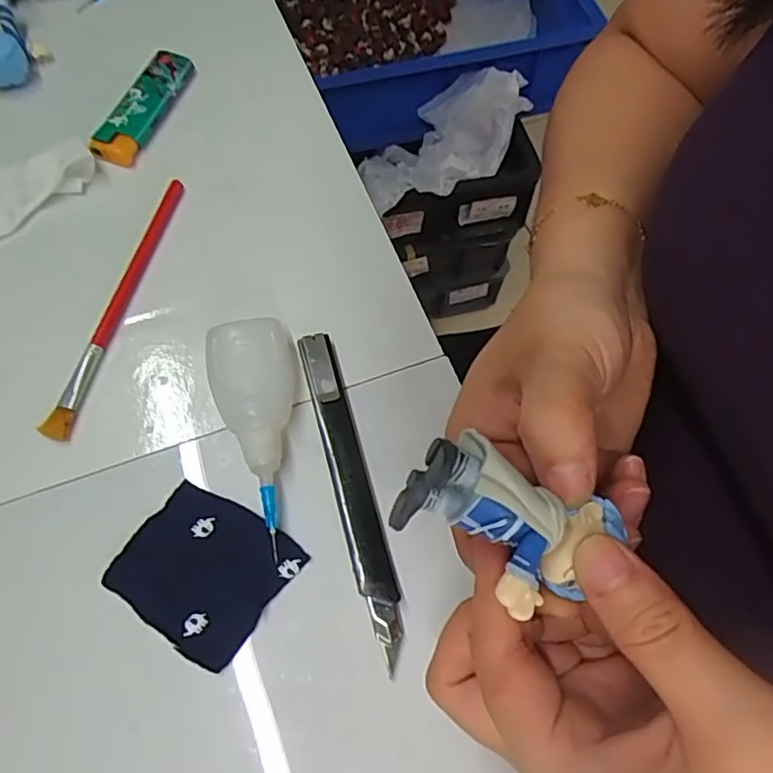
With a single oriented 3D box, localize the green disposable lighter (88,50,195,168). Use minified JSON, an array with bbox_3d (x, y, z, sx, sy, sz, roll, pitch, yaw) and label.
[{"bbox_3d":[-0.133,-0.153,0.334,0.022,0.016,0.078,20,67,7],"label":"green disposable lighter"}]

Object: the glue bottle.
[{"bbox_3d":[-0.053,0.017,0.258,0.034,0.022,0.094,-12,67,-8],"label":"glue bottle"}]

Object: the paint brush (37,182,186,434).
[{"bbox_3d":[-0.125,-0.041,0.288,0.011,0.013,0.143,14,66,4],"label":"paint brush"}]

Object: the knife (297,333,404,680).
[{"bbox_3d":[-0.016,0.041,0.255,0.014,0.012,0.140,-13,67,-8],"label":"knife"}]

